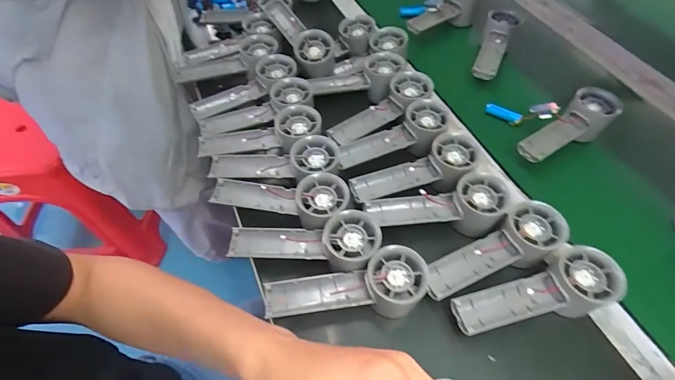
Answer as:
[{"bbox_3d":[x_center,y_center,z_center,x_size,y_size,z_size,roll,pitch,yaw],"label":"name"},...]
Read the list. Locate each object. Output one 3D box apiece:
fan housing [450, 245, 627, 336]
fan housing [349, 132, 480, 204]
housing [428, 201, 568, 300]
[{"bbox_3d":[0.195,0.108,0.360,0.160,0.049,0.056,-18,57,1],"label":"fan housing"},{"bbox_3d":[0.095,-0.020,0.435,0.156,0.034,0.063,-19,57,2],"label":"fan housing"},{"bbox_3d":[0.165,0.069,0.382,0.161,0.044,0.054,-27,59,-3],"label":"housing"}]

